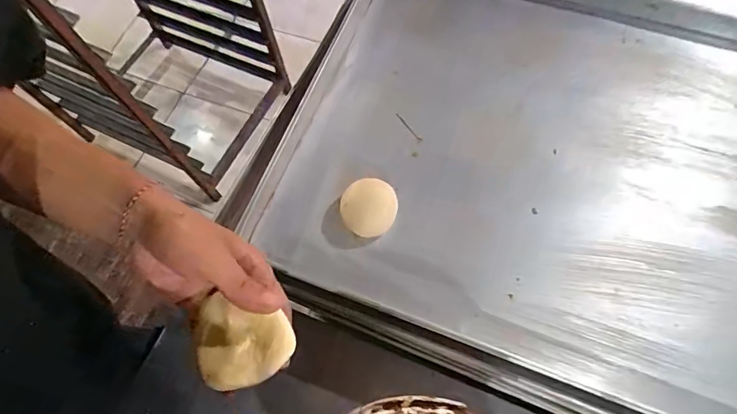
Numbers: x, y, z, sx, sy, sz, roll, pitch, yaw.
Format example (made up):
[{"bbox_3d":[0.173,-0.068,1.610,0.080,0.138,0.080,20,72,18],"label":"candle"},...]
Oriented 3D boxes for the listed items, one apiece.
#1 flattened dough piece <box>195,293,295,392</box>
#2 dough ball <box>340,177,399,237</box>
[{"bbox_3d":[-0.090,0.095,0.315,0.069,0.013,0.064,0,65,1],"label":"flattened dough piece"},{"bbox_3d":[0.000,0.001,0.428,0.054,0.029,0.050,-1,67,2],"label":"dough ball"}]

